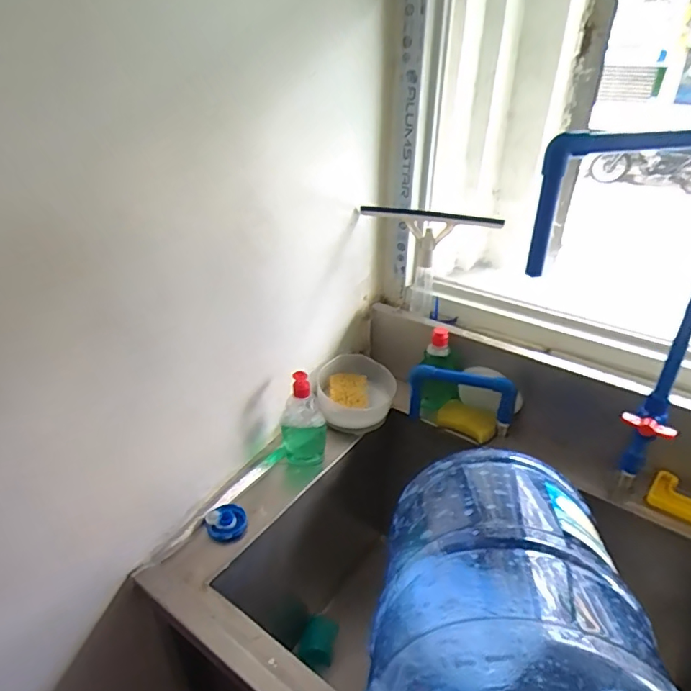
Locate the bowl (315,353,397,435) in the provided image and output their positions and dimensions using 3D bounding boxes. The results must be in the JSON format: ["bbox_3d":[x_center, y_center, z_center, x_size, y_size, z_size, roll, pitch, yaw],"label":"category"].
[{"bbox_3d":[0.019,0.085,0.935,0.143,0.078,0.144,-1,32,0],"label":"bowl"}]

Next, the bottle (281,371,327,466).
[{"bbox_3d":[-0.069,0.119,0.818,0.070,0.148,0.065,-4,33,-5],"label":"bottle"}]

